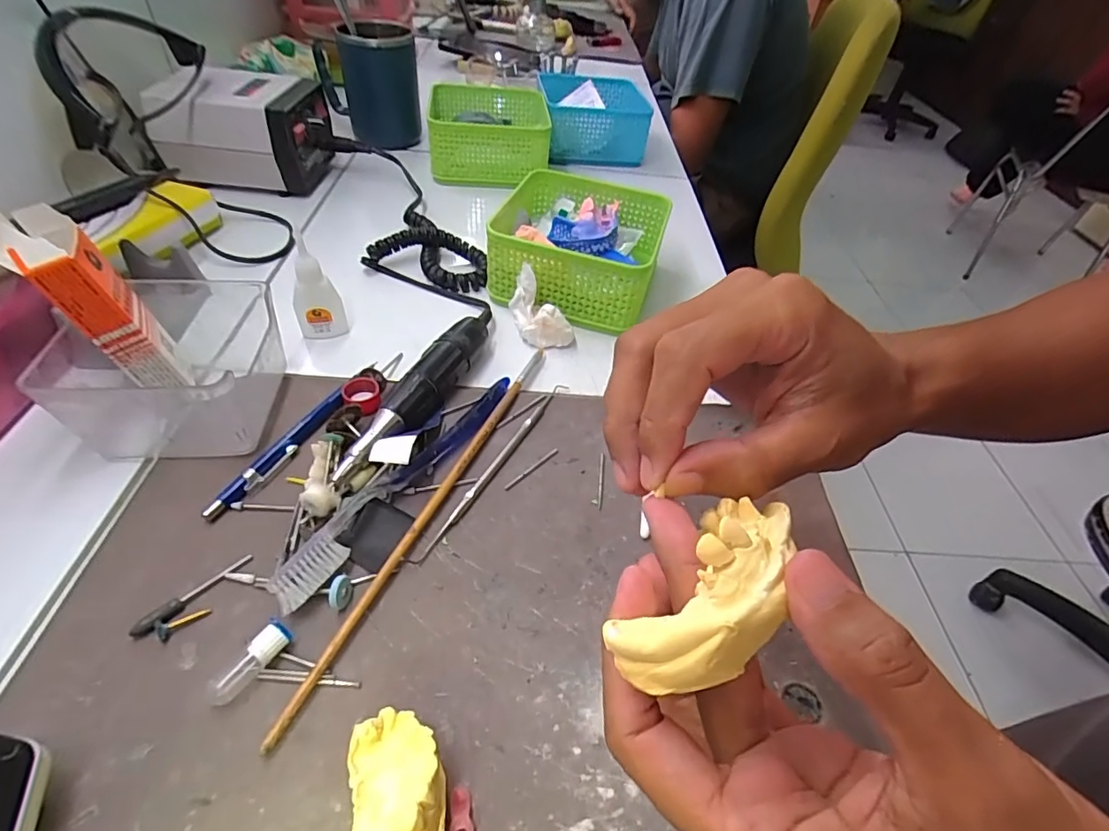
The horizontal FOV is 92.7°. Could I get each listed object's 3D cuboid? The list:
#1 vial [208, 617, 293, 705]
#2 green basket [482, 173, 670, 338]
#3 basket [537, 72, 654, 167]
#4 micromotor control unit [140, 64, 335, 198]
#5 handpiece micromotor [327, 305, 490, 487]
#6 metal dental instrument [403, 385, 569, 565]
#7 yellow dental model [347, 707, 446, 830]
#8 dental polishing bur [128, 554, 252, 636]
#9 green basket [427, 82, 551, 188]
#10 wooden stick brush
[{"bbox_3d":[-0.131,0.107,0.228,0.011,0.013,0.036,29,50,19],"label":"vial"},{"bbox_3d":[0.020,-0.143,0.452,0.140,0.063,0.135,16,47,8],"label":"green basket"},{"bbox_3d":[0.049,-0.377,0.666,0.127,0.063,0.125,0,47,-6],"label":"basket"},{"bbox_3d":[-0.303,-0.281,0.525,0.139,0.089,0.097,4,46,-3],"label":"micromotor control unit"},{"bbox_3d":[-0.081,-0.022,0.345,0.026,0.024,0.172,20,48,12],"label":"handpiece micromotor"},{"bbox_3d":[-0.033,0.025,0.322,0.007,0.007,0.161,25,49,16],"label":"metal dental instrument"},{"bbox_3d":[-0.056,0.145,0.190,0.033,0.032,0.067,-9,48,-15],"label":"yellow dental model"},{"bbox_3d":[-0.170,0.084,0.250,0.008,0.005,0.053,35,53,24],"label":"dental polishing bur"},{"bbox_3d":[-0.074,-0.323,0.608,0.136,0.063,0.140,0,47,-6],"label":"green basket"},{"bbox_3d":[-0.063,0.043,0.300,0.008,0.008,0.270,20,48,12],"label":"wooden stick brush"}]

